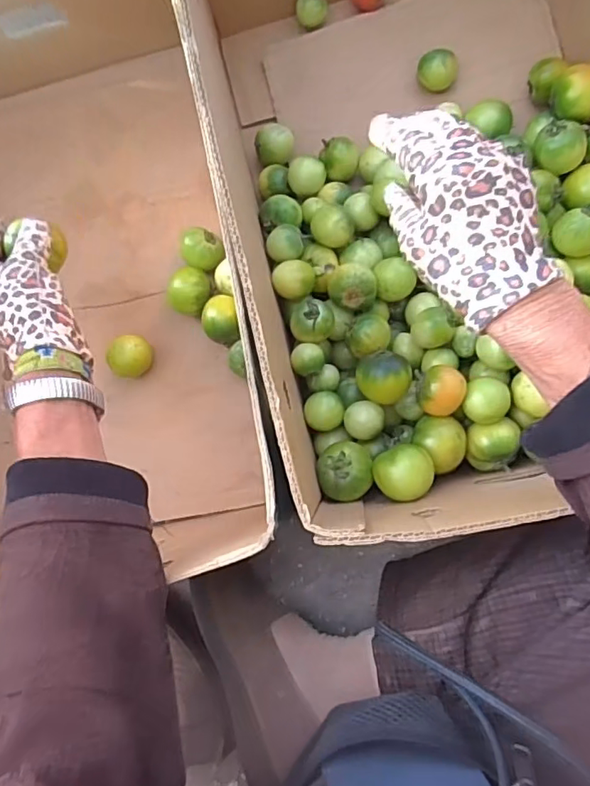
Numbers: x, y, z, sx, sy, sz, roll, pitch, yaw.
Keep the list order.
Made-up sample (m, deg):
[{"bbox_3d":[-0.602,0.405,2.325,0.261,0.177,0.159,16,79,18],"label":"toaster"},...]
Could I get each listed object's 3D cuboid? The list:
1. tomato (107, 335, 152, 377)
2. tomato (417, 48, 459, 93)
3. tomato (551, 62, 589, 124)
[{"bbox_3d":[-0.164,-0.036,0.536,0.035,0.033,0.041,15,87,8],"label":"tomato"},{"bbox_3d":[0.143,-0.321,0.536,0.039,0.032,0.031,5,85,8],"label":"tomato"},{"bbox_3d":[0.255,-0.267,0.478,0.047,0.034,0.046,-1,85,7],"label":"tomato"}]

